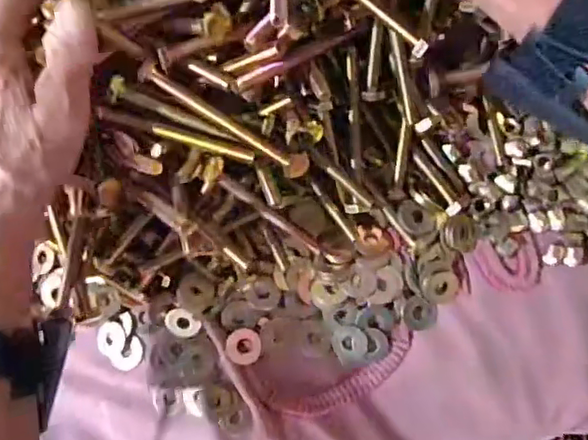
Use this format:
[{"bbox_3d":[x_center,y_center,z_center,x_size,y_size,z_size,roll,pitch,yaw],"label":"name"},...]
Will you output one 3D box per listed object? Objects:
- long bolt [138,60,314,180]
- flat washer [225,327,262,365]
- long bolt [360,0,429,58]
[{"bbox_3d":[-0.042,-0.061,0.355,0.117,0.018,0.014,33,93,-3],"label":"long bolt"},{"bbox_3d":[-0.036,0.089,0.416,0.024,0.004,0.024,-9,86,9],"label":"flat washer"},{"bbox_3d":[0.051,-0.120,0.344,0.009,0.009,0.068,-45,81,5],"label":"long bolt"}]

